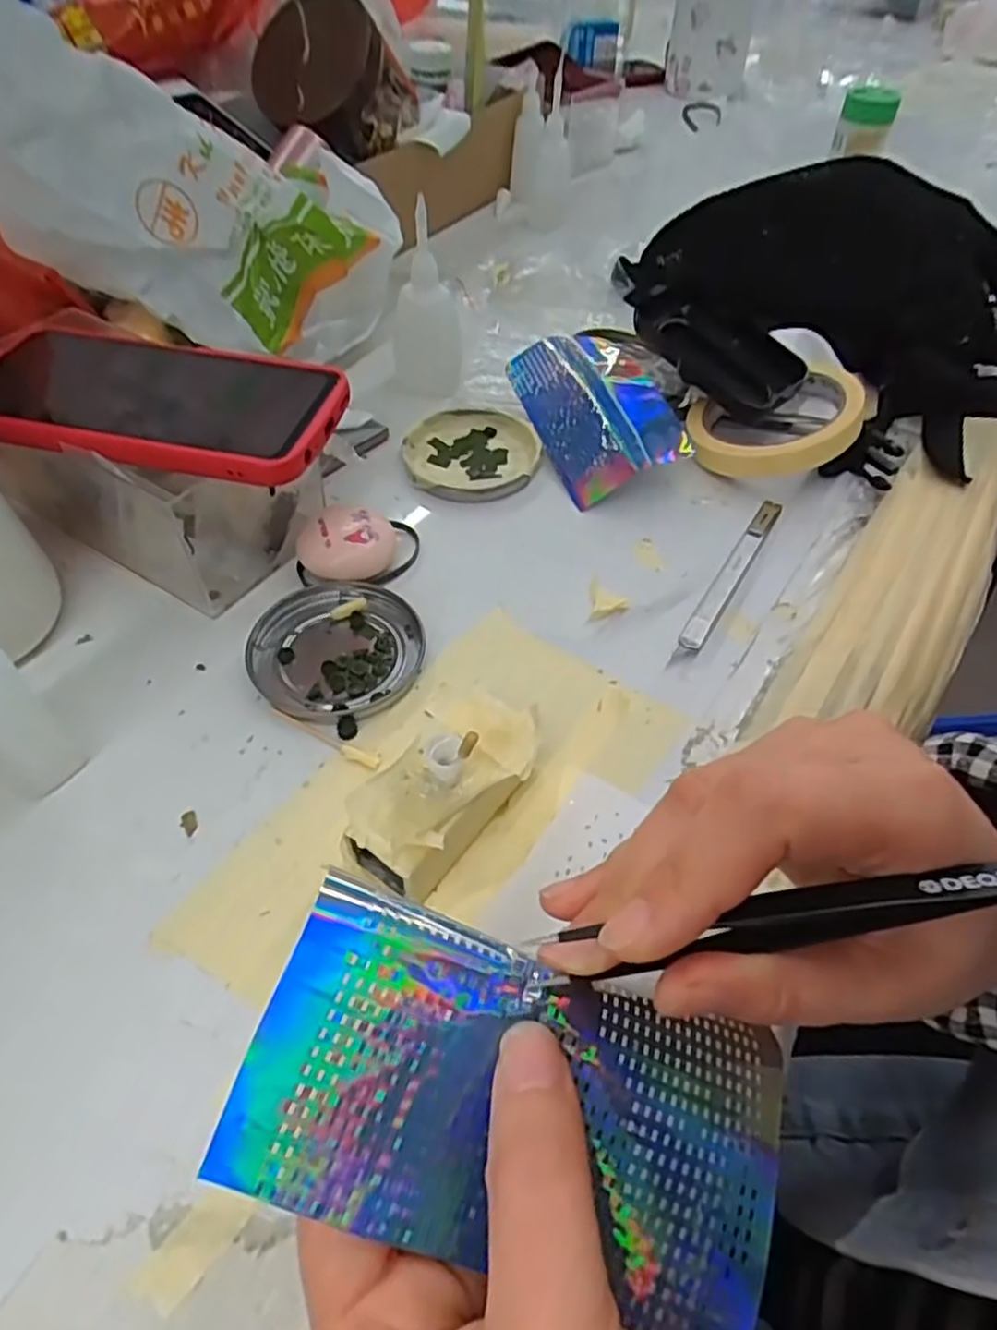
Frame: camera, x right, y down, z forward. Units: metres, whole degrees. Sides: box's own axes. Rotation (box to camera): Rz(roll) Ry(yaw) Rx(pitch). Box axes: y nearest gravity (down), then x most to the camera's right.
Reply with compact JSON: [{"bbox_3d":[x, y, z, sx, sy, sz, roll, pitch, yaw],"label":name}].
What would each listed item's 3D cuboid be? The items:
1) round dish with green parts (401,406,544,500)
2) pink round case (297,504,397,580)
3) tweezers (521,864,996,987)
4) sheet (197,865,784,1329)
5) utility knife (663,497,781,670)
[{"bbox_3d":[-0.016,-0.128,0.442,0.078,0.009,0.080,1,51,-2],"label":"round dish with green parts"},{"bbox_3d":[-0.077,-0.060,0.375,0.047,0.023,0.039,0,51,-3],"label":"pink round case"},{"bbox_3d":[0.070,0.051,0.156,0.120,0.005,0.010,-13,51,7],"label":"tweezers"},{"bbox_3d":[0.009,0.101,0.168,0.128,0.013,0.063,25,67,-10],"label":"sheet"},{"bbox_3d":[0.120,-0.046,0.383,0.011,0.005,0.139,27,55,18],"label":"utility knife"}]

